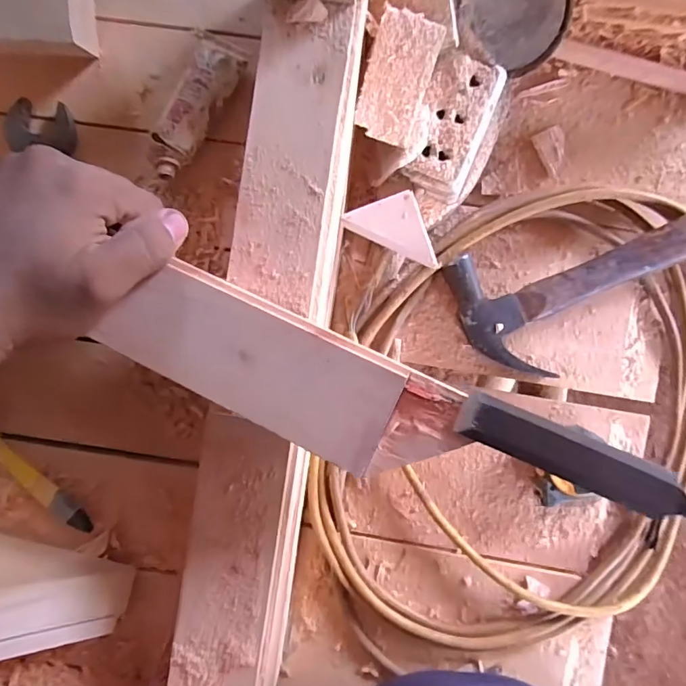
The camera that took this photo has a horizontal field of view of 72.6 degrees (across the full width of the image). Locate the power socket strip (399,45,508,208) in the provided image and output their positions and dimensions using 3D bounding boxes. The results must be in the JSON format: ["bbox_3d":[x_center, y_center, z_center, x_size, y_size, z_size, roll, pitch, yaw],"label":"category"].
[{"bbox_3d":[0.091,-0.175,0.383,0.058,0.029,0.105,18,90,2],"label":"power socket strip"}]

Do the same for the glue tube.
[{"bbox_3d":[-0.100,-0.164,0.324,0.037,0.025,0.107,19,90,2],"label":"glue tube"}]

